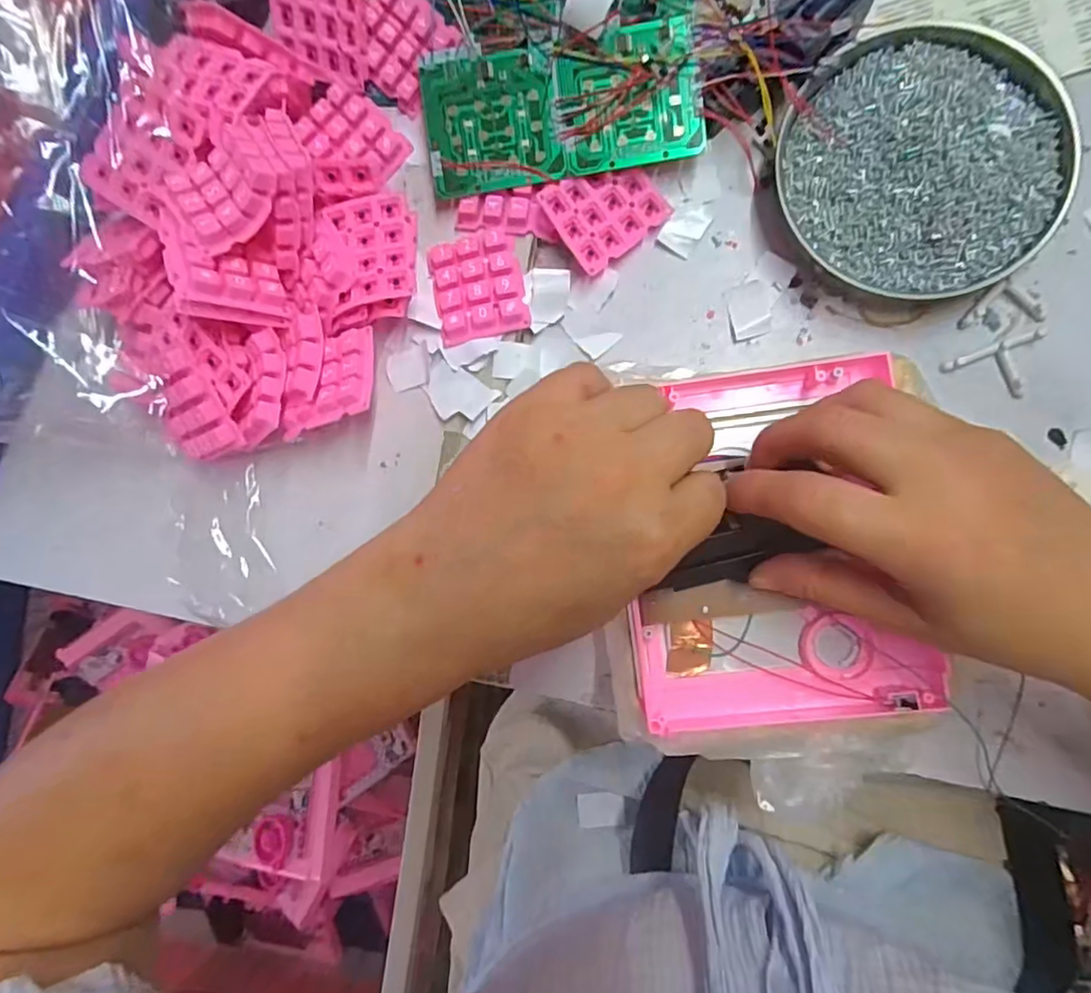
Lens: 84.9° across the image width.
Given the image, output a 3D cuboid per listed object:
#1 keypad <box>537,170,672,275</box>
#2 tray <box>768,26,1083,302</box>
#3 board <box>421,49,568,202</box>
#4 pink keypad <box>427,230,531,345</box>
[{"bbox_3d":[0.032,-0.157,0.323,0.059,0.005,0.050,-40,98,-4],"label":"keypad"},{"bbox_3d":[0.191,-0.167,0.302,0.127,0.022,0.131,0,89,7],"label":"tray"},{"bbox_3d":[-0.029,-0.201,0.319,0.070,0.004,0.067,-6,99,6],"label":"board"},{"bbox_3d":[-0.037,-0.115,0.326,0.047,0.015,0.055,-12,87,6],"label":"pink keypad"}]

